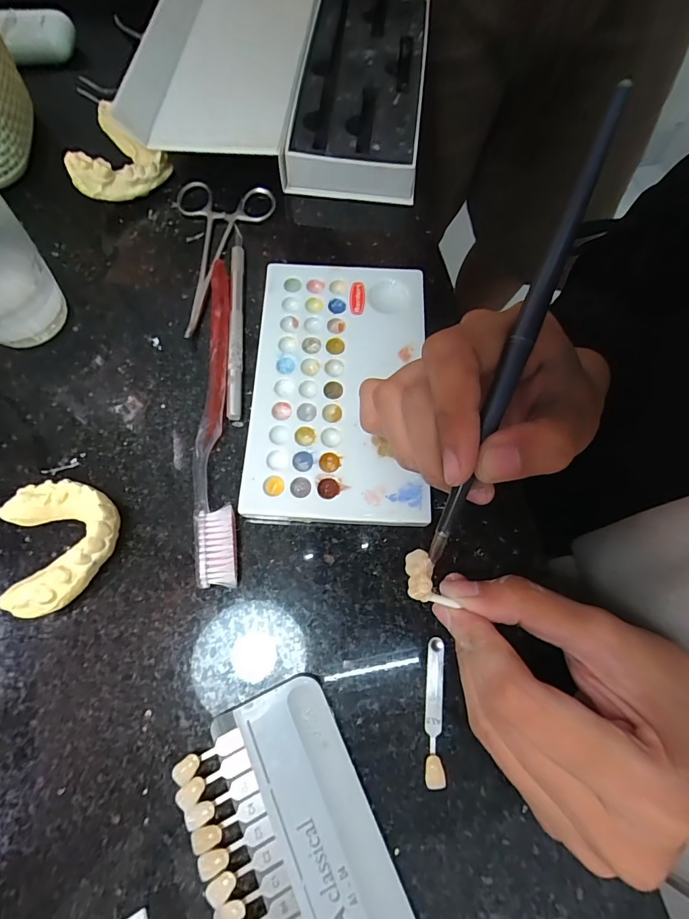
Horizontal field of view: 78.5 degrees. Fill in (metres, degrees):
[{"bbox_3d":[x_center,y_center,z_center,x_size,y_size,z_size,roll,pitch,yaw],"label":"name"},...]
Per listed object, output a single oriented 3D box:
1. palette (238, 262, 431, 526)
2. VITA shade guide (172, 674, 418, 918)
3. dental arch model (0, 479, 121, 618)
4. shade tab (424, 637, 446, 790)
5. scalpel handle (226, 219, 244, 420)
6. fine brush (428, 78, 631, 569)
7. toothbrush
[{"bbox_3d":[-0.003,-0.042,0.231,0.091,0.010,0.153,2,70,-1],"label":"palette"},{"bbox_3d":[-0.012,0.168,0.160,0.065,0.011,0.146,-24,72,-10],"label":"VITA shade guide"},{"bbox_3d":[-0.131,0.037,0.200,0.051,0.018,0.060,-19,72,-8],"label":"dental arch model"},{"bbox_3d":[0.040,0.109,0.185,0.008,0.007,0.056,5,70,0],"label":"shade tab"},{"bbox_3d":[-0.064,-0.086,0.249,0.008,0.006,0.135,-3,70,-3],"label":"scalpel handle"},{"bbox_3d":[0.057,-0.033,0.142,0.007,0.004,0.147,22,95,9],"label":"fine brush"},{"bbox_3d":[-0.071,-0.029,0.227,0.022,0.011,0.186,-6,70,-4],"label":"toothbrush"}]

